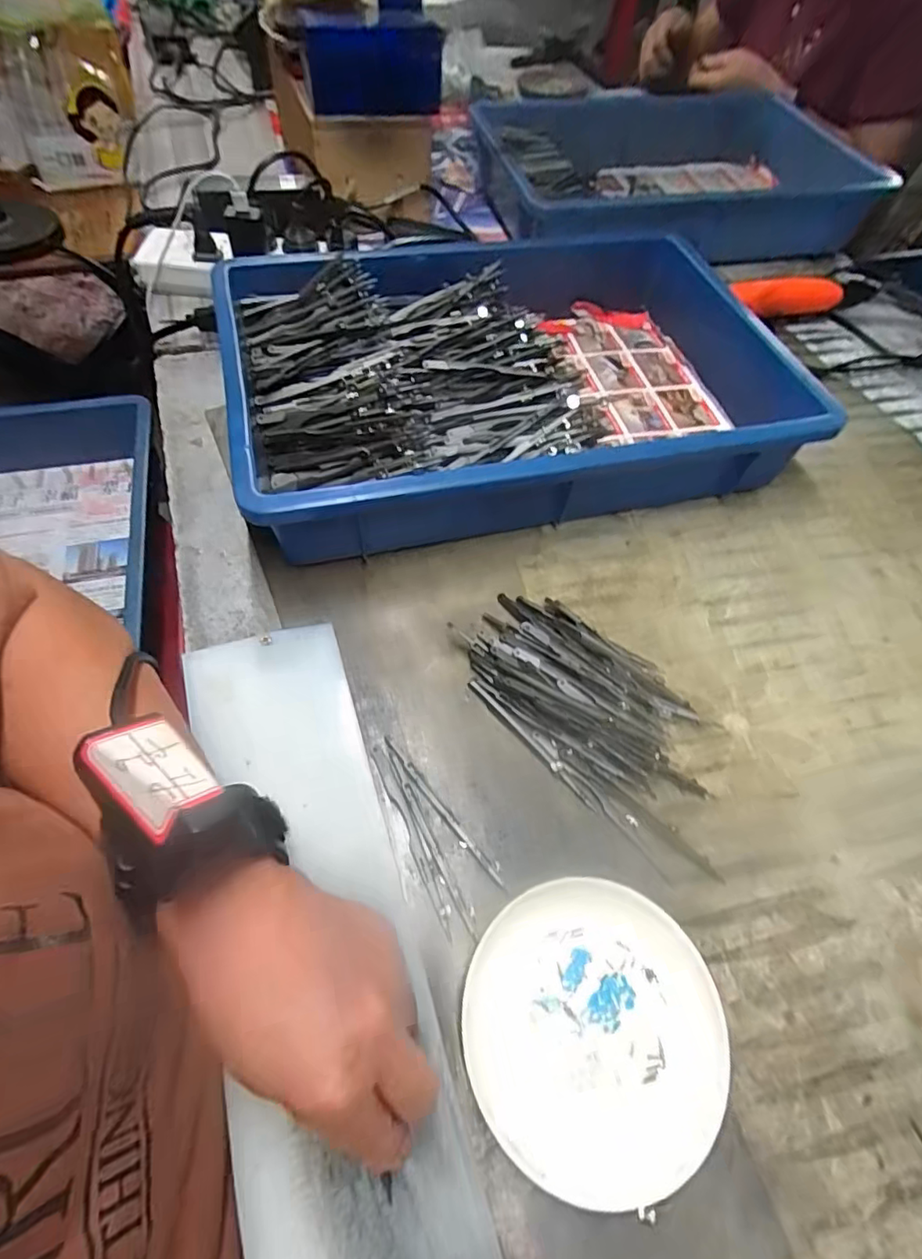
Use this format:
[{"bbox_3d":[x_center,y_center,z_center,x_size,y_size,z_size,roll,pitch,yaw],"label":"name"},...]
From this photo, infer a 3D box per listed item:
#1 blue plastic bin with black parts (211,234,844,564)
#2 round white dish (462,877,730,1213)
[{"bbox_3d":[0.040,-0.207,0.453,0.420,0.084,0.279,-11,61,-11],"label":"blue plastic bin with black parts"},{"bbox_3d":[0.061,0.184,0.259,0.114,0.020,0.116,2,59,-3],"label":"round white dish"}]

